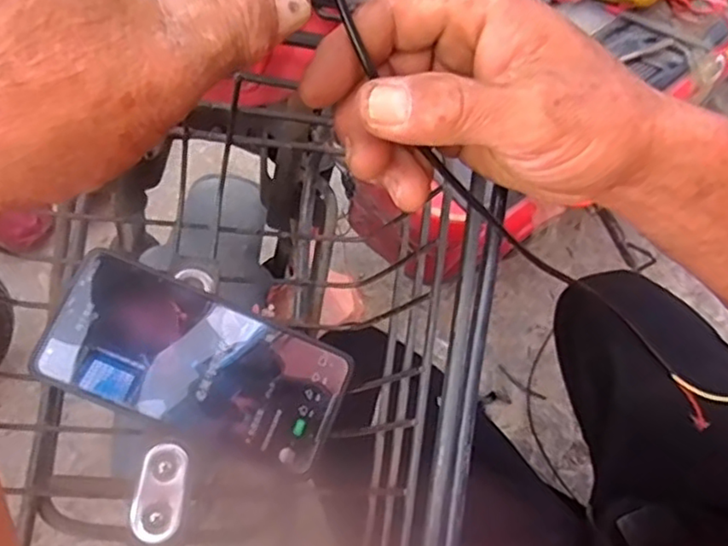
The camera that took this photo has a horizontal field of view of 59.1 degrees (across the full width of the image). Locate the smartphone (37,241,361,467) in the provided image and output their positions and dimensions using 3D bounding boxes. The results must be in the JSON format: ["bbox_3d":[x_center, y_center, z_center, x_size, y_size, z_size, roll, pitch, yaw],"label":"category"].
[{"bbox_3d":[-0.089,0.049,0.355,0.158,0.005,0.072,23,75,-7],"label":"smartphone"}]

